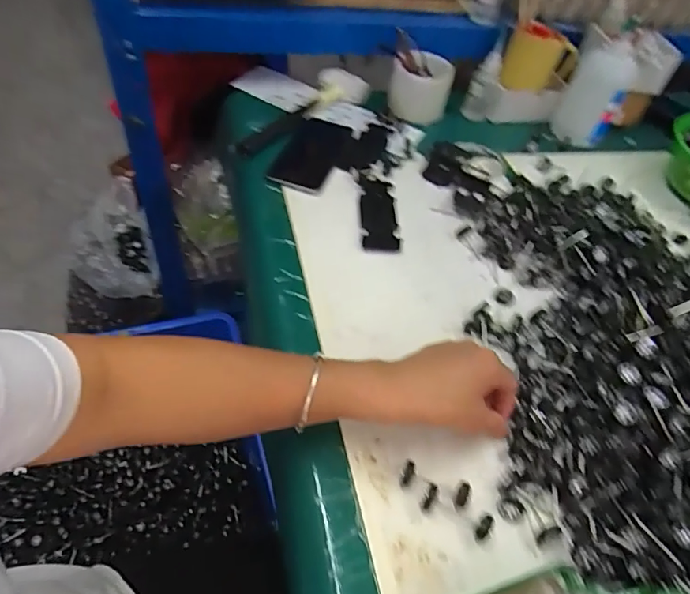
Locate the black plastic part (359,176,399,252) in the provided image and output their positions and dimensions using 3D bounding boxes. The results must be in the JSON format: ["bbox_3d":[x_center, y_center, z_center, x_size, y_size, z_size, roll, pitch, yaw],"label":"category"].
[{"bbox_3d":[0.040,-0.104,0.583,0.041,0.005,0.124,2,50,-5],"label":"black plastic part"}]

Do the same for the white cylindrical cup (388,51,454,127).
[{"bbox_3d":[0.113,-0.321,0.733,0.090,0.068,0.077,-24,58,-26],"label":"white cylindrical cup"}]

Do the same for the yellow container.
[{"bbox_3d":[0.306,-0.370,0.747,0.106,0.074,0.088,22,51,9],"label":"yellow container"}]

